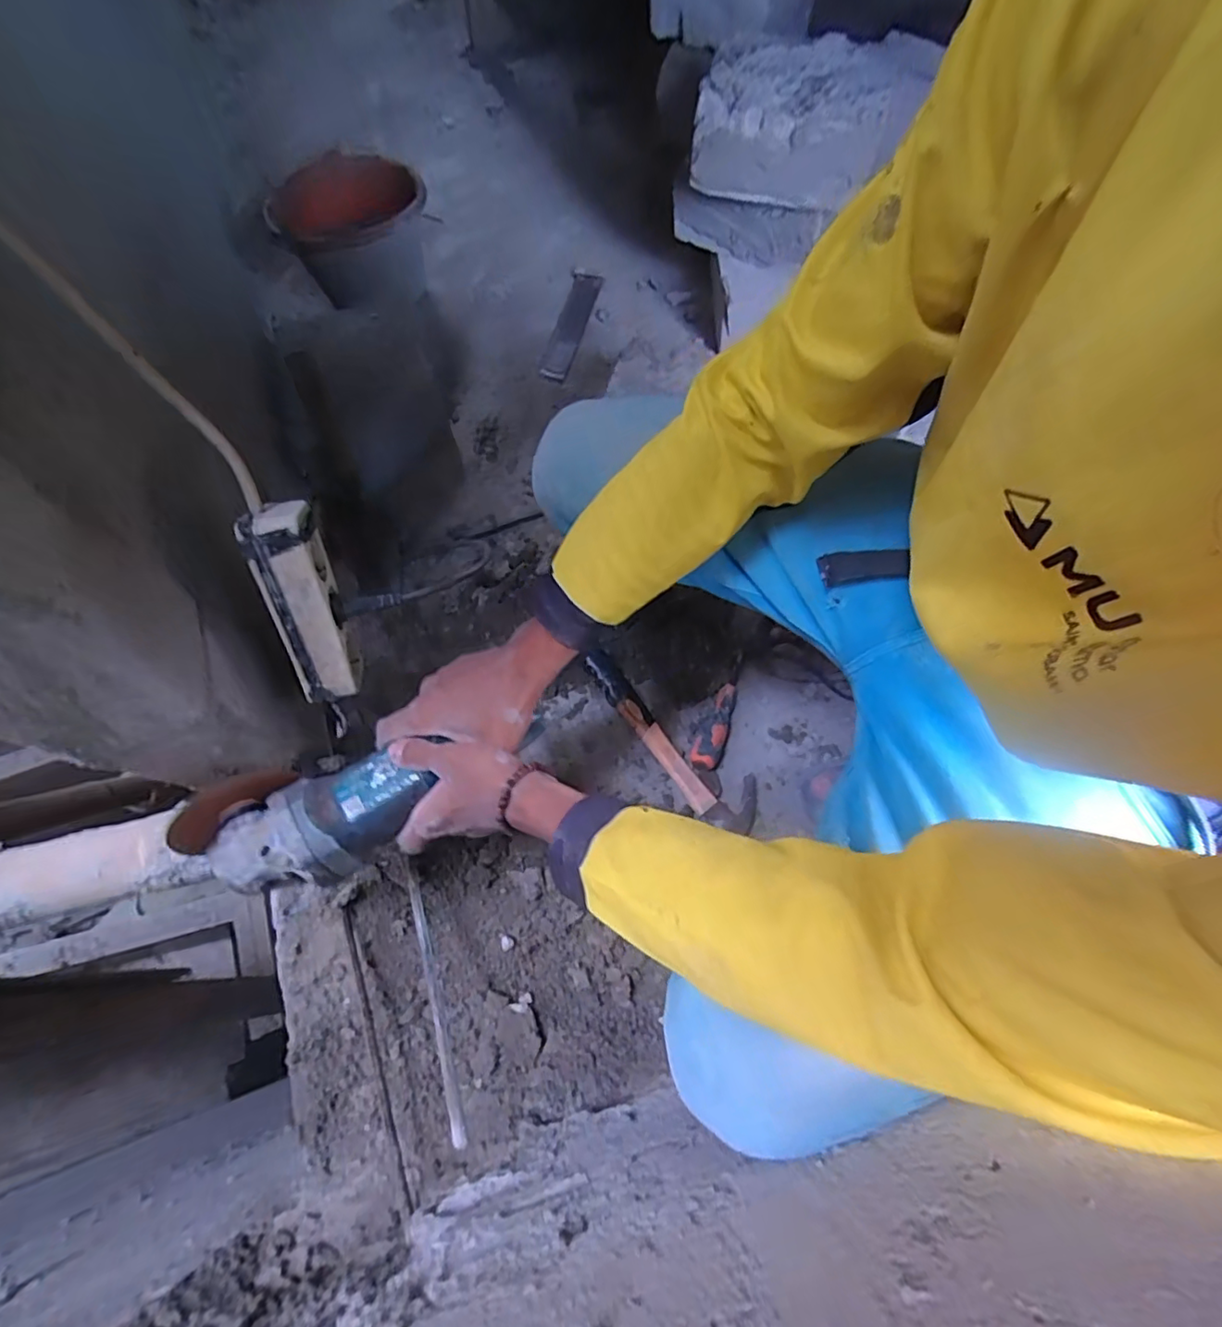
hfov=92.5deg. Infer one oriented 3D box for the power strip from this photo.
[{"bbox_3d":[-0.244,-0.050,0.479,0.045,0.159,0.061,-6,31,-2],"label":"power strip"}]

